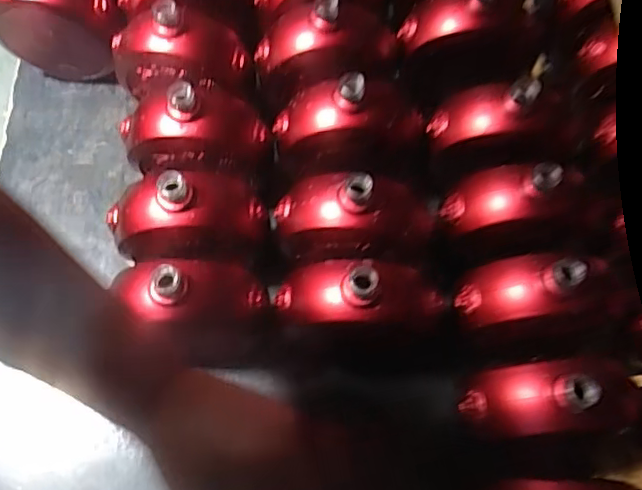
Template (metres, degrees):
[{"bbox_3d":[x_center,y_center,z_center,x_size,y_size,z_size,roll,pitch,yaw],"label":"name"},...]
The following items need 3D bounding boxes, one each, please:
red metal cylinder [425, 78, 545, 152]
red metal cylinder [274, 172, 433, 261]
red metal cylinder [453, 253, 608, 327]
[{"bbox_3d":[0.146,-0.118,0.537,0.105,0.040,0.044,-11,64,32],"label":"red metal cylinder"},{"bbox_3d":[0.029,-0.025,0.510,0.136,0.076,0.063,3,68,-2],"label":"red metal cylinder"},{"bbox_3d":[0.164,0.035,0.477,0.113,0.036,0.047,-15,66,28],"label":"red metal cylinder"}]

